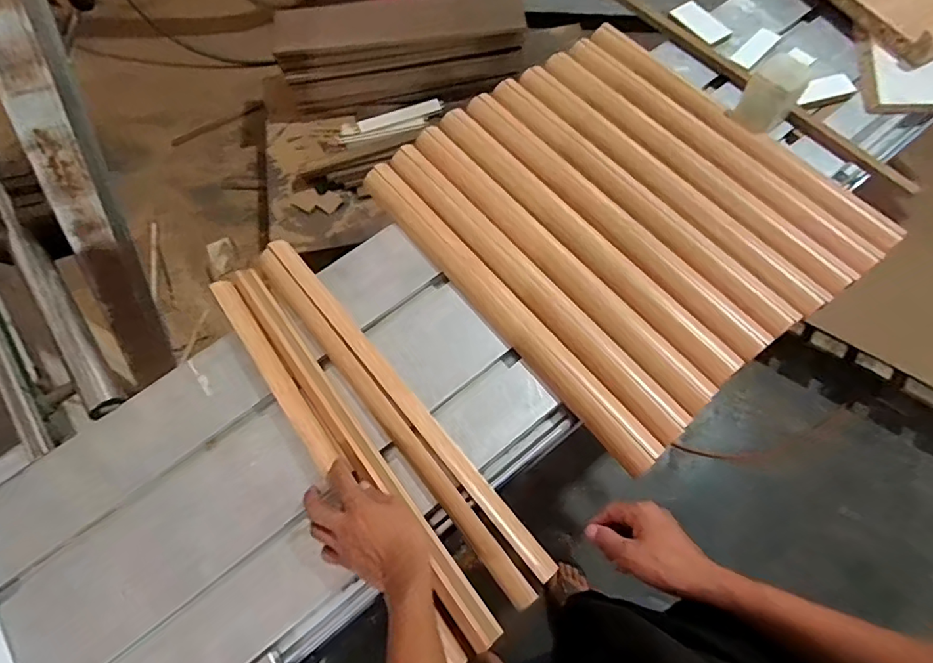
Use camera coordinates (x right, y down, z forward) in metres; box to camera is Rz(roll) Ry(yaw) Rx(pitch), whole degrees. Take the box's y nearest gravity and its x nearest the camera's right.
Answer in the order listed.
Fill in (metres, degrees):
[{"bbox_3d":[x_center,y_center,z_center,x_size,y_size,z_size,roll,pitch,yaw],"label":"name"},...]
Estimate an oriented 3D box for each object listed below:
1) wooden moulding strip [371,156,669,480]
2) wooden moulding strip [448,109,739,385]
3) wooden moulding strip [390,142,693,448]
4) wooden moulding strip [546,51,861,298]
[{"bbox_3d":[0.039,-0.043,0.696,0.049,0.021,0.551,-37,69,-13],"label":"wooden moulding strip"},{"bbox_3d":[0.151,-0.142,0.734,0.051,0.018,0.549,-37,69,-13],"label":"wooden moulding strip"},{"bbox_3d":[0.077,-0.077,0.707,0.051,0.016,0.553,-37,69,-13],"label":"wooden moulding strip"},{"bbox_3d":[0.323,-0.254,0.775,0.051,0.029,0.550,-36,69,-13],"label":"wooden moulding strip"}]

